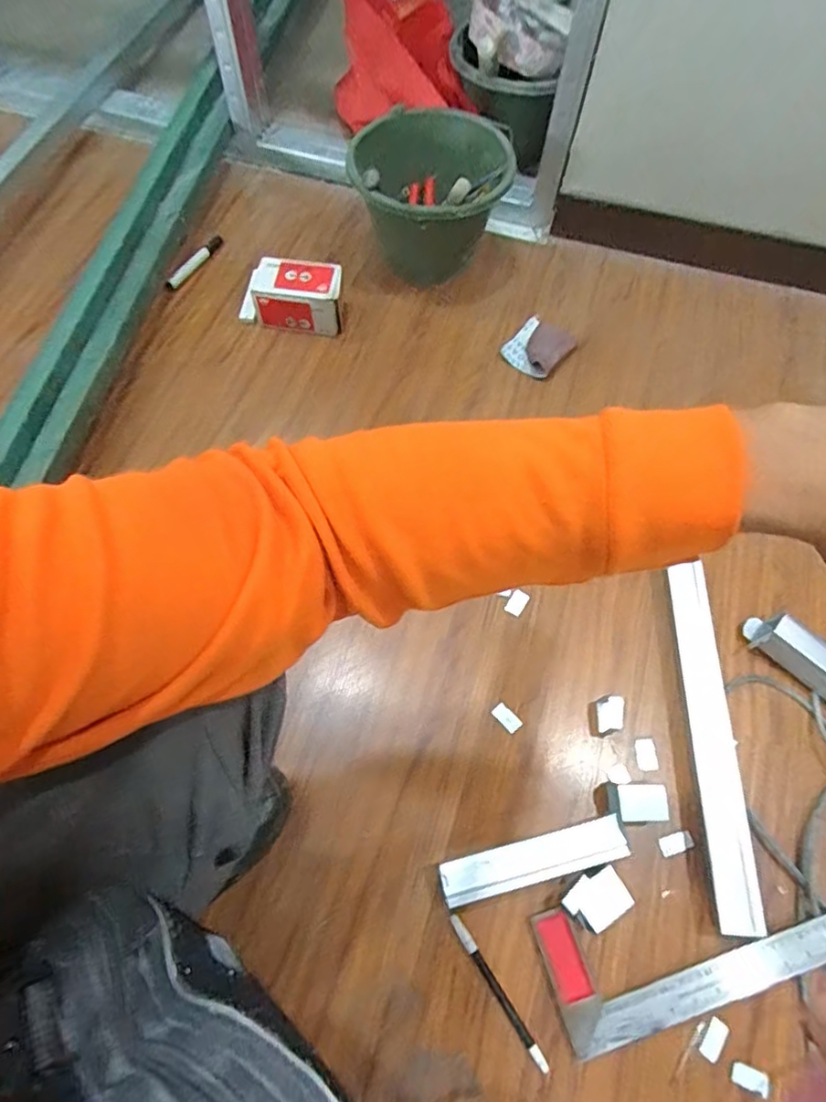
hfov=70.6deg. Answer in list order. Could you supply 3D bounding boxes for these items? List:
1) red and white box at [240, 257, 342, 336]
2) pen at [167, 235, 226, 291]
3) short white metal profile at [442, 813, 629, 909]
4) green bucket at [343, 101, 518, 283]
[{"bbox_3d":[-0.197,-0.415,0.945,0.162,0.088,0.084,4,64,2],"label":"red and white box"},{"bbox_3d":[-0.385,-0.505,1.028,0.018,0.022,0.146,28,67,13],"label":"pen"},{"bbox_3d":[0.124,0.322,0.609,0.192,0.029,0.043,-12,65,-8],"label":"short white metal profile"},{"bbox_3d":[0.029,-0.563,0.972,0.251,0.198,0.209,0,64,-2],"label":"green bucket"}]

